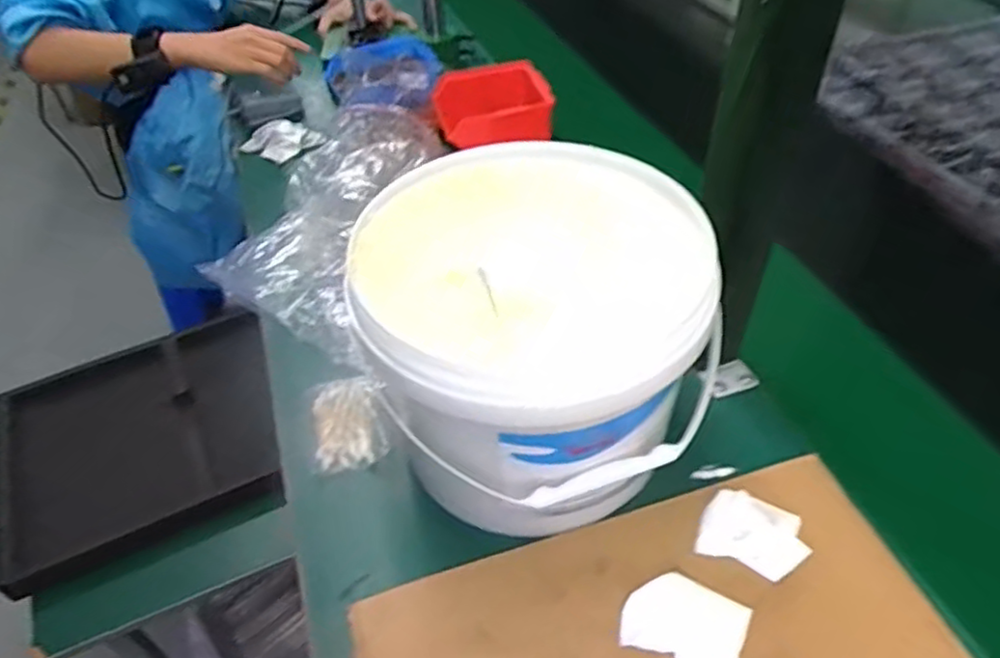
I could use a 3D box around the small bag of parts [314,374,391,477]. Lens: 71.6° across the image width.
[{"bbox_3d":[-0.122,0.073,0.561,0.057,0.014,0.090,-11,44,-9],"label":"small bag of parts"}]

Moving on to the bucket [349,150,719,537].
[{"bbox_3d":[0.021,0.013,0.481,0.215,0.187,0.204,-2,44,1],"label":"bucket"}]

